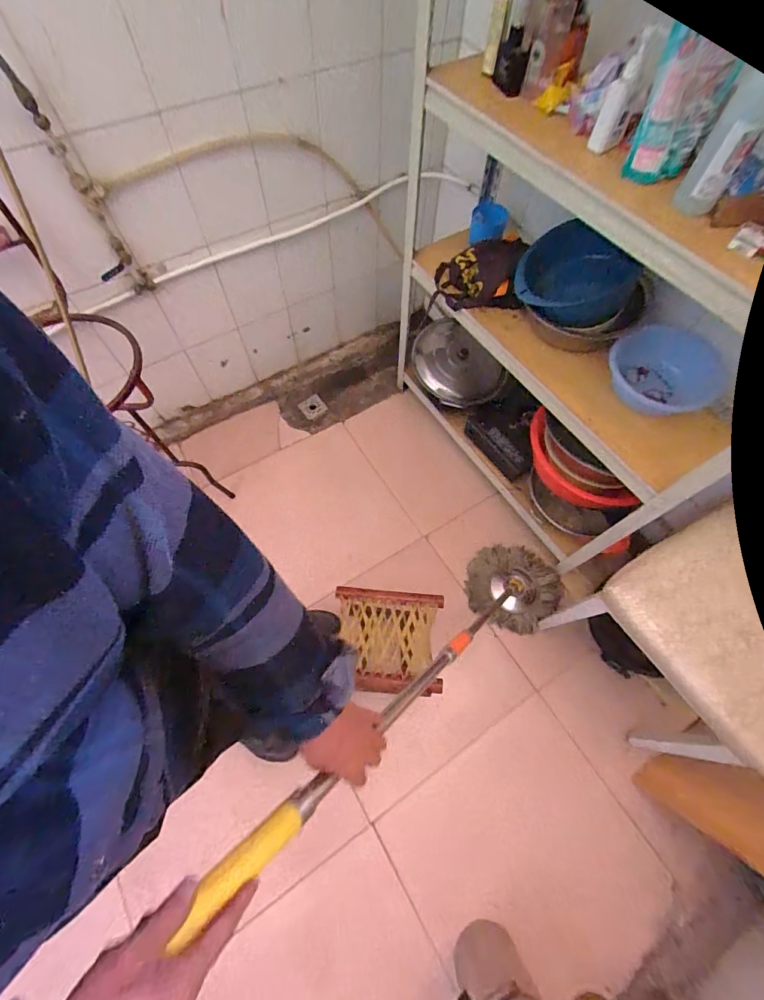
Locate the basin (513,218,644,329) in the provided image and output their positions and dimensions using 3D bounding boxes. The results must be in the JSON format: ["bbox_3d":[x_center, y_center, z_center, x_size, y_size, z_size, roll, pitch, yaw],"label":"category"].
[{"bbox_3d":[0.436,-0.514,0.916,0.257,0.215,0.082,35,69,14],"label":"basin"}]

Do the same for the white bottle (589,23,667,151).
[{"bbox_3d":[0.404,-0.676,0.668,0.054,0.144,0.056,21,66,8],"label":"white bottle"}]

